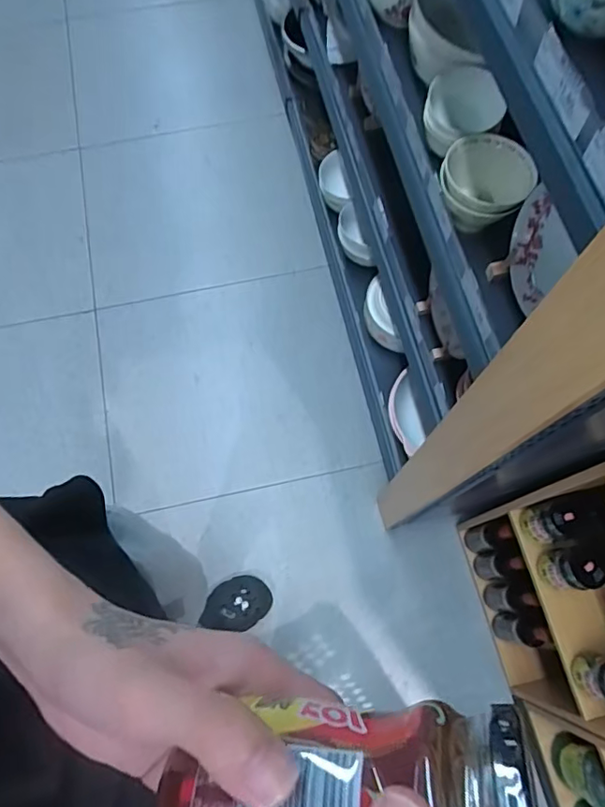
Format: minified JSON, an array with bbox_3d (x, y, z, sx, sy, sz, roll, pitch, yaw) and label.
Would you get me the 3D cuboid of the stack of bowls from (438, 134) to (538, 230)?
[{"bbox_3d":[0.264,-0.320,0.781,0.122,0.068,0.125,30,75,10],"label":"stack of bowls"}]

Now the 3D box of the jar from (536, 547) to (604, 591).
[{"bbox_3d":[0.462,0.280,0.916,0.073,0.112,0.064,-9,72,-2],"label":"jar"}]

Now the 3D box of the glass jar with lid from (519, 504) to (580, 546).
[{"bbox_3d":[0.431,0.207,0.941,0.054,0.116,0.065,-14,72,-4],"label":"glass jar with lid"}]

